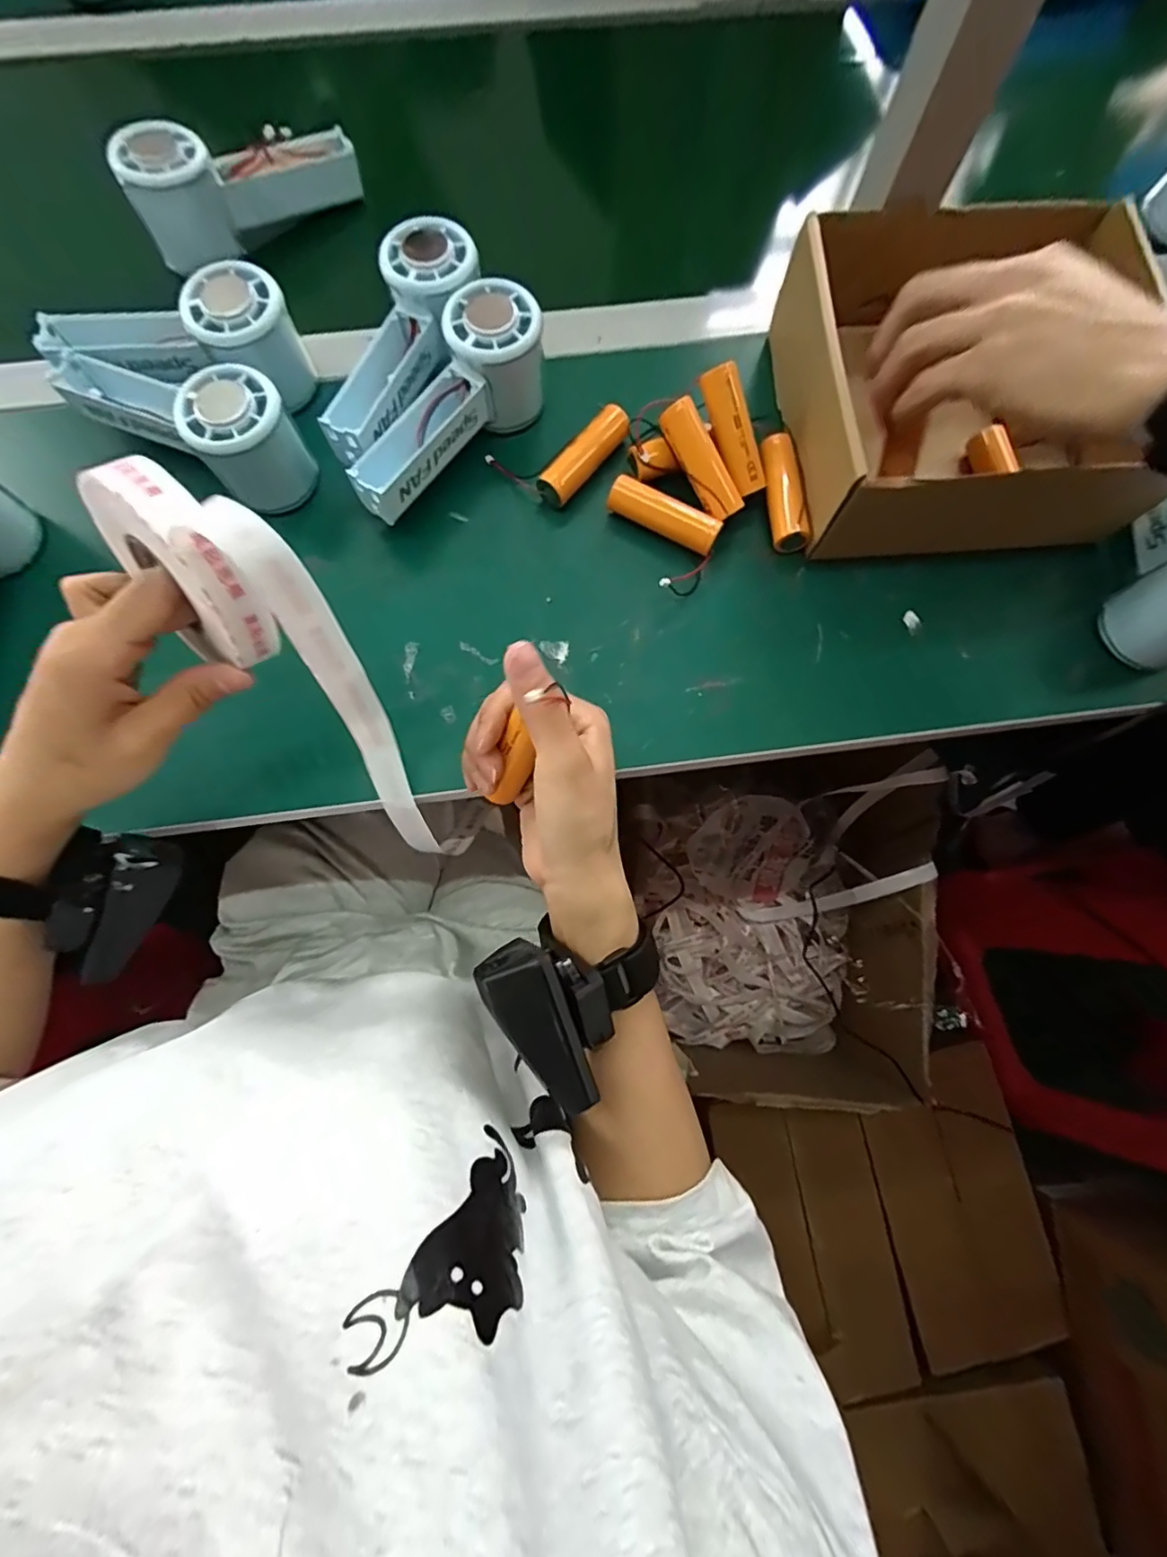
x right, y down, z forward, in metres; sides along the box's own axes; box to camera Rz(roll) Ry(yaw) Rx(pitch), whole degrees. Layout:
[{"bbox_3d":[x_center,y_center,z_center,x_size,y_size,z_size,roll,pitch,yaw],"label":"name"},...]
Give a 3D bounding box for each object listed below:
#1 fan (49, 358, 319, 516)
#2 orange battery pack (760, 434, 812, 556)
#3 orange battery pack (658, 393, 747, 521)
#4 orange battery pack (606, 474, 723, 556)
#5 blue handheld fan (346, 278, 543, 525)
[{"bbox_3d":[-0.246,-0.223,0.348,0.165,0.064,0.065,30,79,6],"label":"fan"},{"bbox_3d":[0.125,-0.179,0.359,0.021,0.024,0.071,-7,78,-2],"label":"orange battery pack"},{"bbox_3d":[0.072,-0.192,0.343,0.020,0.016,0.069,-41,110,-9],"label":"orange battery pack"},{"bbox_3d":[0.050,-0.163,0.355,0.071,0.022,0.020,28,79,5],"label":"orange battery pack"},{"bbox_3d":[-0.087,-0.227,0.349,0.145,0.065,0.058,-40,81,-9],"label":"blue handheld fan"}]

